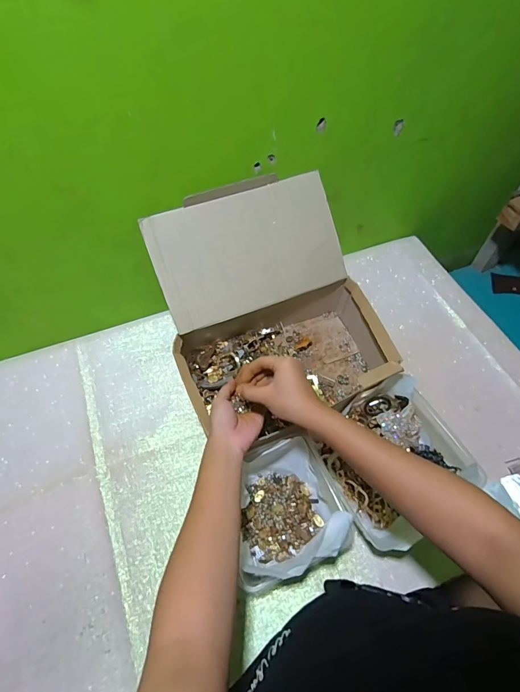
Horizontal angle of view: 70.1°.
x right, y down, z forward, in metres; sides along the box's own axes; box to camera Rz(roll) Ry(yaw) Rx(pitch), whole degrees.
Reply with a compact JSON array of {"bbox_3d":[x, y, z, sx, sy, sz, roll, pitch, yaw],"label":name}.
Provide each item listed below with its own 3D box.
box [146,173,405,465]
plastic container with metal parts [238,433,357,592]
[{"bbox_3d":[0.021,-0.061,0.615,0.331,0.236,0.333,-15,58,-8],"label":"box"},{"bbox_3d":[0.038,0.224,0.515,0.137,0.092,0.152,-19,59,-11],"label":"plastic container with metal parts"}]

